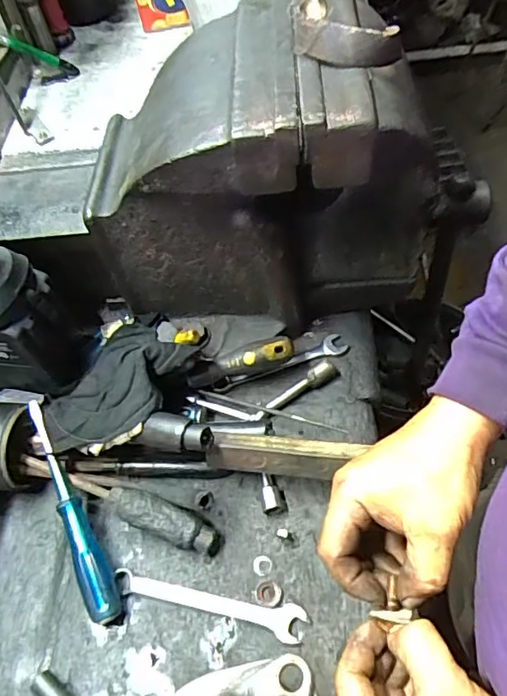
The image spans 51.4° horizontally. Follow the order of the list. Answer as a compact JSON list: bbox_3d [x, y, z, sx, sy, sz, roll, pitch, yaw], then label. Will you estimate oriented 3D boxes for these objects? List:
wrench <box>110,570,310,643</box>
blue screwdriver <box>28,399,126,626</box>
[{"bbox_3d":[-0.039,0.213,0.441,0.162,0.007,0.026,8,57,13],"label":"wrench"},{"bbox_3d":[-0.161,0.141,0.466,0.027,0.024,0.204,-24,71,-11],"label":"blue screwdriver"}]

